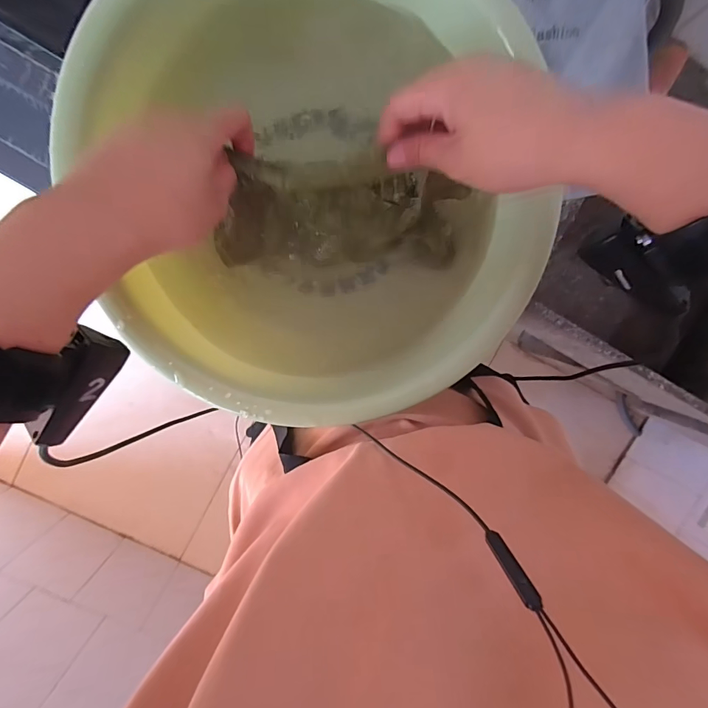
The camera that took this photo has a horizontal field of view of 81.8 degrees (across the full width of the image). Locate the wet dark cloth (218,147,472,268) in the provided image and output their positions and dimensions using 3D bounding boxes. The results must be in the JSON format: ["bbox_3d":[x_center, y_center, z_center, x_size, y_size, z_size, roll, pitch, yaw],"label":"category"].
[{"bbox_3d":[-0.008,-0.112,0.327,0.196,0.064,0.074,-3,99,-6],"label":"wet dark cloth"}]

